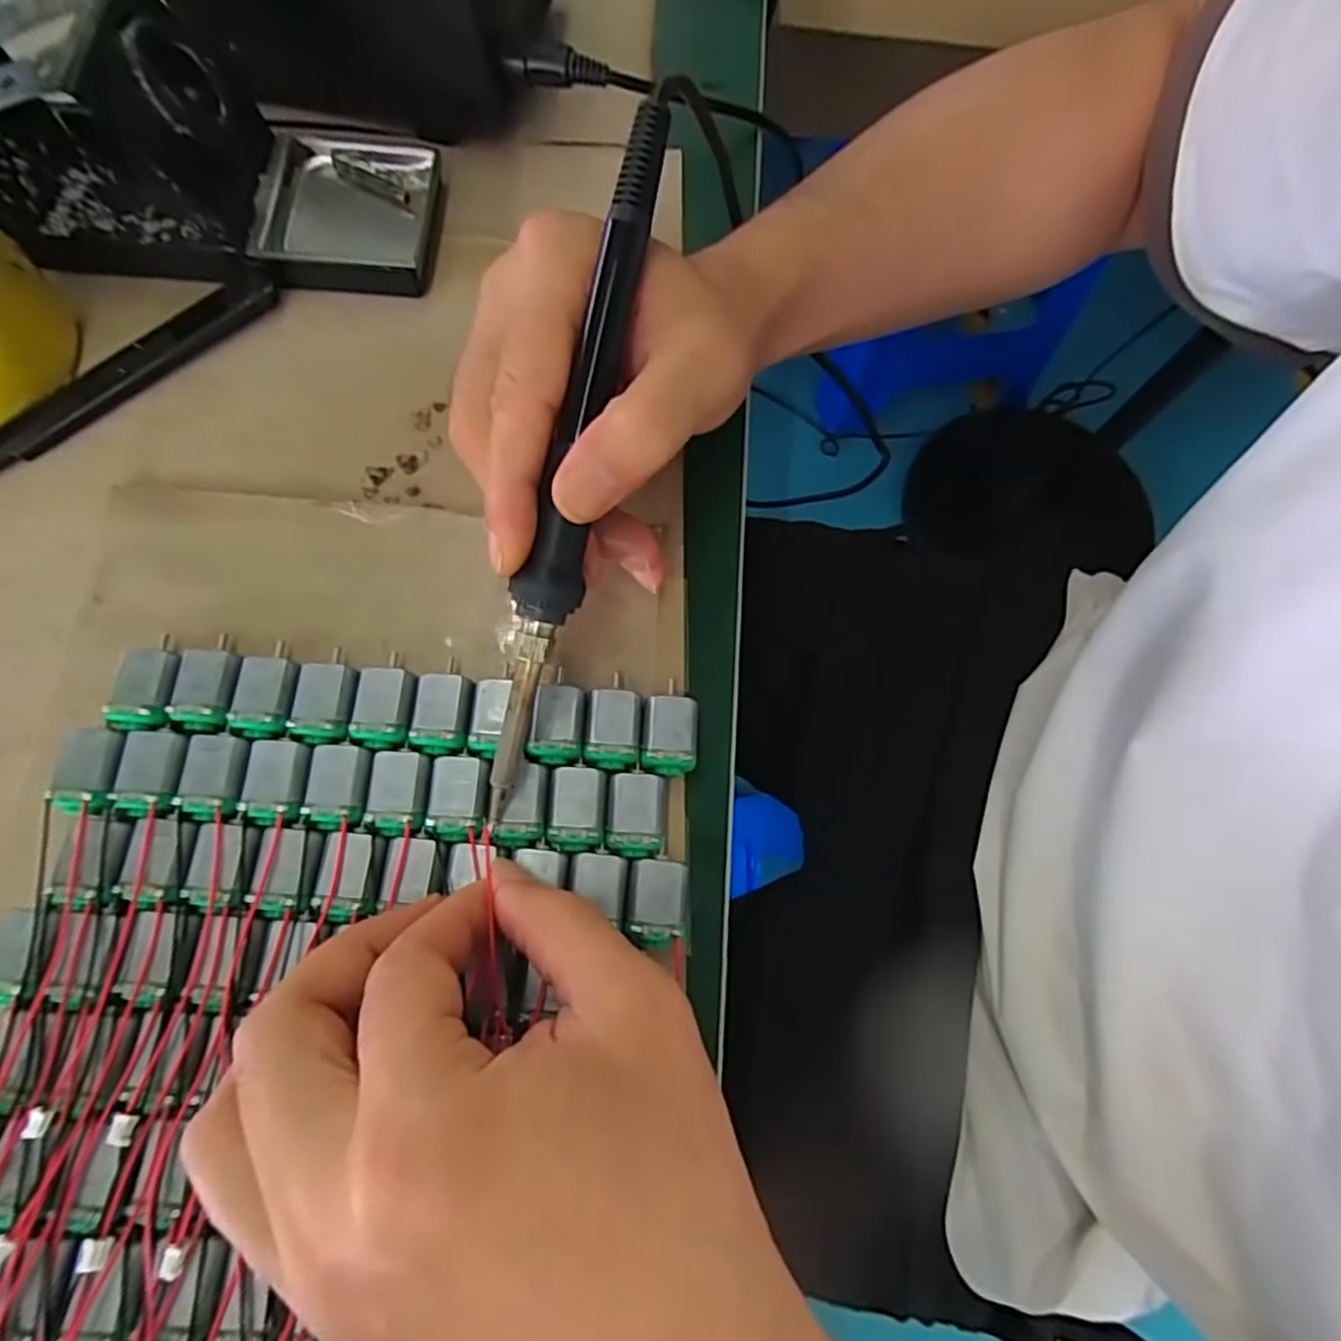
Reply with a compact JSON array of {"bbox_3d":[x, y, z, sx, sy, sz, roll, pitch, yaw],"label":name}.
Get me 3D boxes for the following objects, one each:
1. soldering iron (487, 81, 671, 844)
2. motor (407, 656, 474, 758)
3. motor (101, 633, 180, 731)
[{"bbox_3d":[-0.029,-0.054,0.203,0.018,0.016,0.203,15,97,6],"label":"soldering iron"},{"bbox_3d":[-0.077,0.012,0.243,0.019,0.012,0.033,3,73,-2],"label":"motor"},{"bbox_3d":[-0.173,0.006,0.237,0.018,0.015,0.030,2,73,-2],"label":"motor"}]

